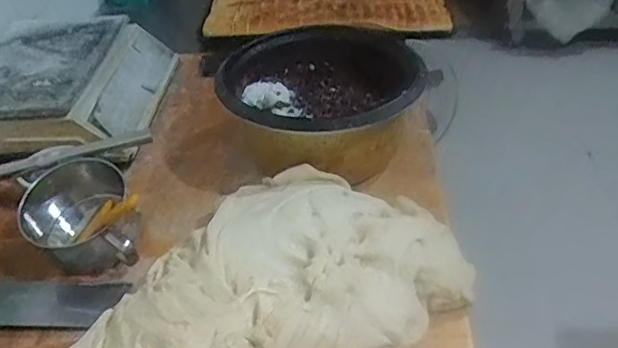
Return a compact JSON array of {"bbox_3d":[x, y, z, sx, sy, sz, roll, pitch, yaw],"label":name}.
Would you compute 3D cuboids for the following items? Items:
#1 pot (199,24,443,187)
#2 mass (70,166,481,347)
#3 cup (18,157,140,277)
[{"bbox_3d":[0.016,-0.104,0.828,0.276,0.122,0.256,-24,44,-23],"label":"pot"},{"bbox_3d":[-0.060,0.140,0.591,0.484,0.105,0.243,-30,47,-29],"label":"mass"},{"bbox_3d":[-0.283,0.062,0.709,0.124,0.112,0.118,-2,40,2],"label":"cup"}]

